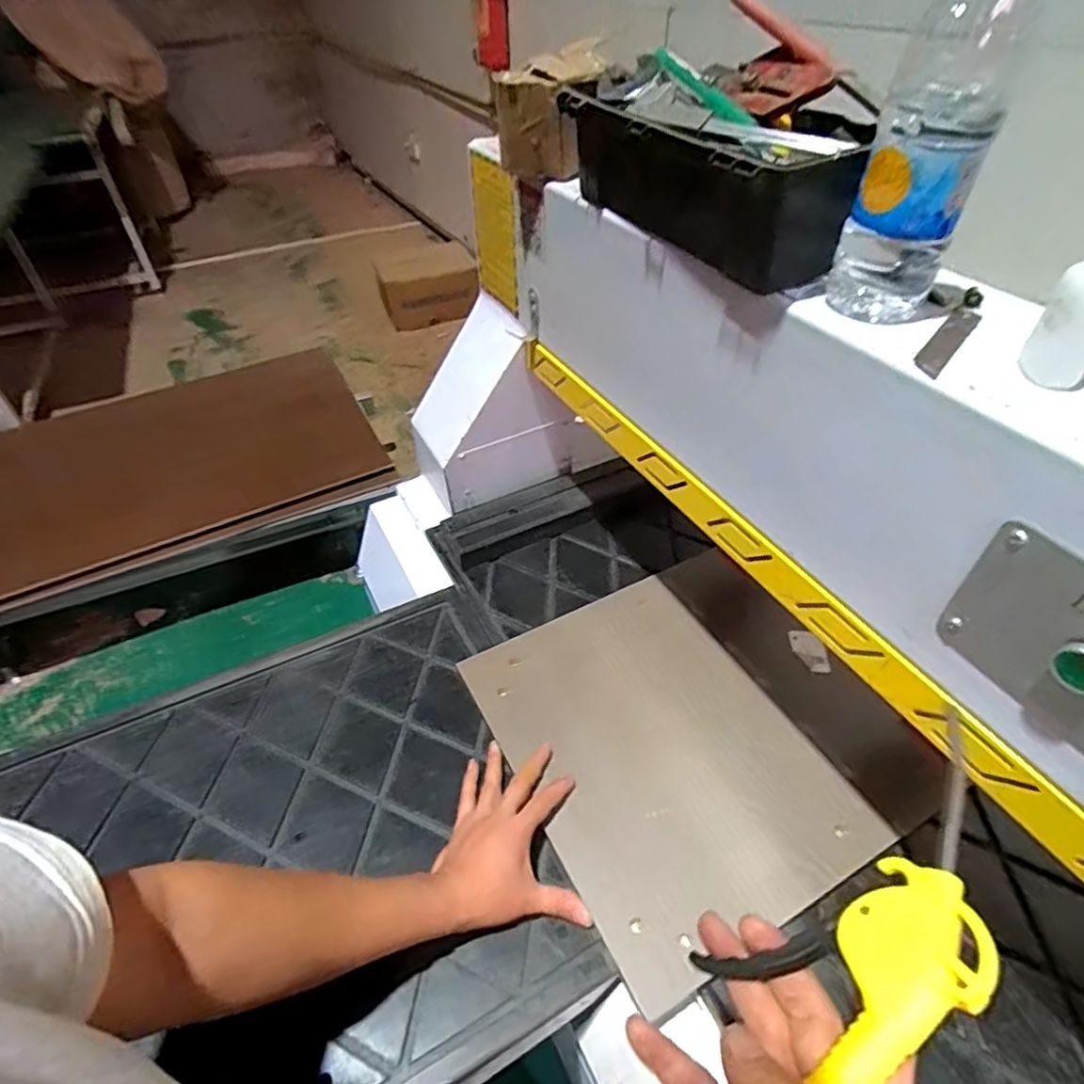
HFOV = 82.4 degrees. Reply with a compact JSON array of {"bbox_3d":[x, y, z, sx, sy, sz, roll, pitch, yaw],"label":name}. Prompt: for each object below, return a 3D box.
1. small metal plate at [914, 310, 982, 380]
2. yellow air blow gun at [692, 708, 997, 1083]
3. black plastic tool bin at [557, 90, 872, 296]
[{"bbox_3d":[0.261,-0.130,0.398,0.017,0.004,0.097,31,53,28],"label":"small metal plate"},{"bbox_3d":[0.127,0.194,0.272,0.079,0.051,0.230,32,67,29],"label":"yellow air blow gun"},{"bbox_3d":[0.119,-0.305,0.517,0.090,0.089,0.319,-19,47,-16],"label":"black plastic tool bin"}]

